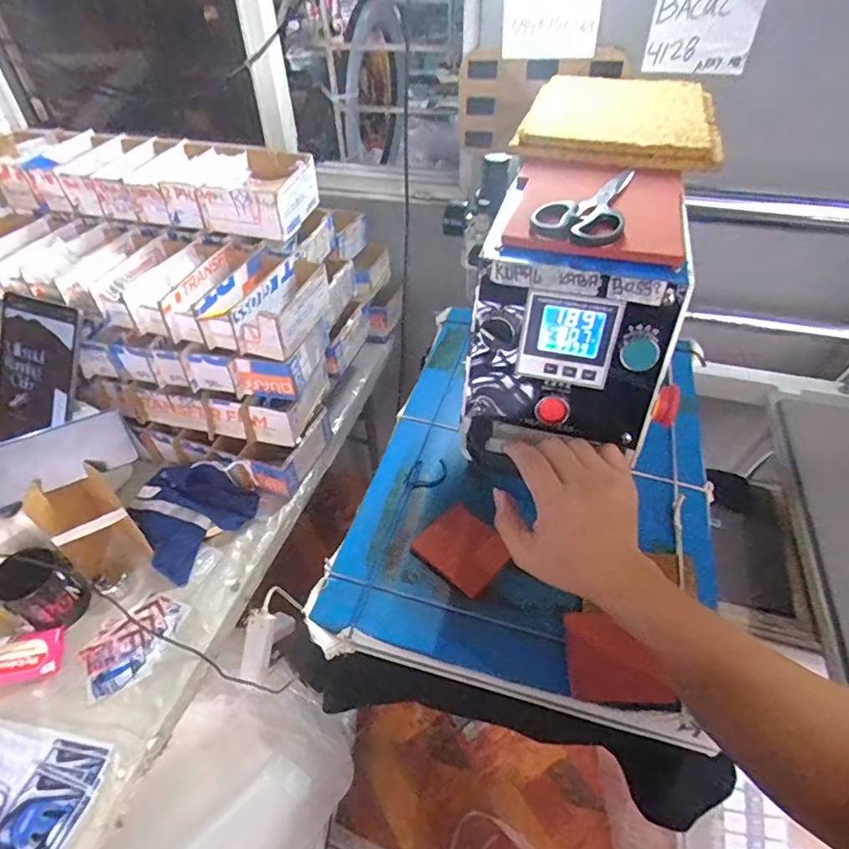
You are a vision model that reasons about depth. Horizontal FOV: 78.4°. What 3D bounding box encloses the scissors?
[{"bbox_3d":[0.137,-0.192,0.442,0.068,0.014,0.163,13,46,14],"label":"scissors"}]

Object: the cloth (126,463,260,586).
[{"bbox_3d":[-0.364,0.135,0.815,0.146,0.070,0.169,30,52,27],"label":"cloth"}]

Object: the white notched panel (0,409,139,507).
[{"bbox_3d":[-0.475,0.042,0.680,0.166,0.075,0.011,-23,19,-26],"label":"white notched panel"}]

